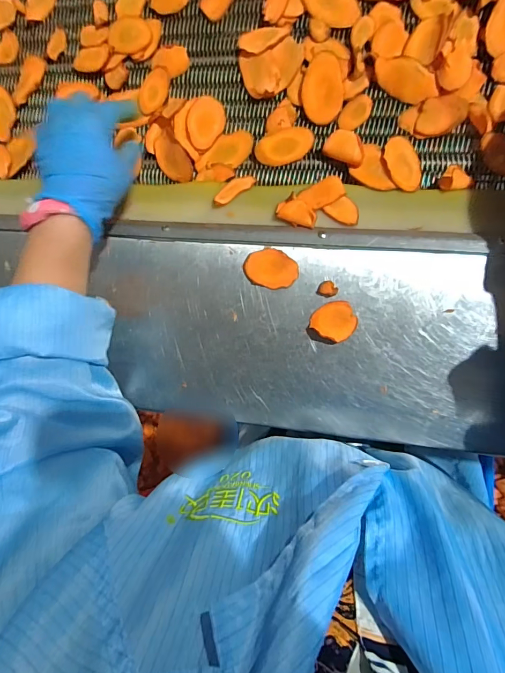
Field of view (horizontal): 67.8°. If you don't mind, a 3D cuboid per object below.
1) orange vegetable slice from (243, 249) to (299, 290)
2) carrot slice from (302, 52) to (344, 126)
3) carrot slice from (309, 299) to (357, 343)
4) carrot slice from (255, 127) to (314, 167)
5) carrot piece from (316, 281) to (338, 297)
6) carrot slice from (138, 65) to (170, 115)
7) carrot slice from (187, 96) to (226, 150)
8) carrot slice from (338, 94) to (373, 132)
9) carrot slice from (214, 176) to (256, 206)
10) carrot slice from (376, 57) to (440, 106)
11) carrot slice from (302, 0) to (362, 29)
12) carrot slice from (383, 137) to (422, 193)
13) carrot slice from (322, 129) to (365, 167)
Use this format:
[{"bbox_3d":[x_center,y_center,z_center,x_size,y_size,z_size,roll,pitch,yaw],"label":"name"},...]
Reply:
[{"bbox_3d":[0.018,-0.067,0.373,0.053,0.004,0.037,16,93,8],"label":"orange vegetable slice"},{"bbox_3d":[0.076,-0.270,0.408,0.043,0.007,0.069,1,91,9],"label":"carrot slice"},{"bbox_3d":[0.078,-0.014,0.359,0.041,0.013,0.038,0,91,9],"label":"carrot slice"},{"bbox_3d":[0.036,-0.213,0.417,0.064,0.011,0.039,-18,88,9],"label":"carrot slice"},{"bbox_3d":[0.073,-0.046,0.363,0.018,0.006,0.015,19,94,8],"label":"carrot piece"},{"bbox_3d":[-0.115,-0.287,0.440,0.032,0.006,0.051,16,93,8],"label":"carrot slice"},{"bbox_3d":[-0.052,-0.241,0.421,0.040,0.005,0.057,14,91,-12],"label":"carrot slice"},{"bbox_3d":[0.110,-0.241,0.403,0.026,0.004,0.041,41,97,6],"label":"carrot slice"},{"bbox_3d":[-0.021,-0.158,0.403,0.021,0.007,0.053,45,71,7],"label":"carrot slice"},{"bbox_3d":[0.159,-0.266,0.389,0.069,0.012,0.034,21,124,-1],"label":"carrot slice"},{"bbox_3d":[0.085,-0.361,0.407,0.073,0.006,0.039,45,97,5],"label":"carrot slice"},{"bbox_3d":[0.157,-0.179,0.390,0.033,0.005,0.063,-16,77,2],"label":"carrot slice"},{"bbox_3d":[0.098,-0.198,0.396,0.042,0.018,0.030,24,95,8],"label":"carrot slice"}]

